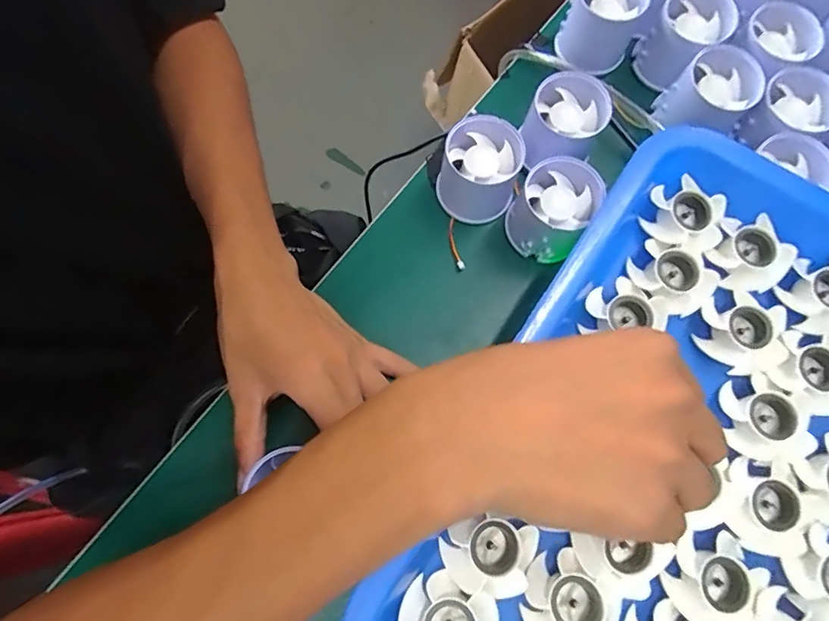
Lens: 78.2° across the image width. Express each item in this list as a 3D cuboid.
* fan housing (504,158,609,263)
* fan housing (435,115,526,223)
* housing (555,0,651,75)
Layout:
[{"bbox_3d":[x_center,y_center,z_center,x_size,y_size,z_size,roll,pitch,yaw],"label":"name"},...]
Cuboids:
[{"bbox_3d":[0.092,-0.068,0.345,0.050,0.048,0.053,0,74,-1],"label":"fan housing"},{"bbox_3d":[0.044,-0.097,0.353,0.053,0.047,0.054,0,74,-1],"label":"fan housing"},{"bbox_3d":[0.144,-0.224,0.394,0.054,0.053,0.052,20,75,4],"label":"housing"}]

